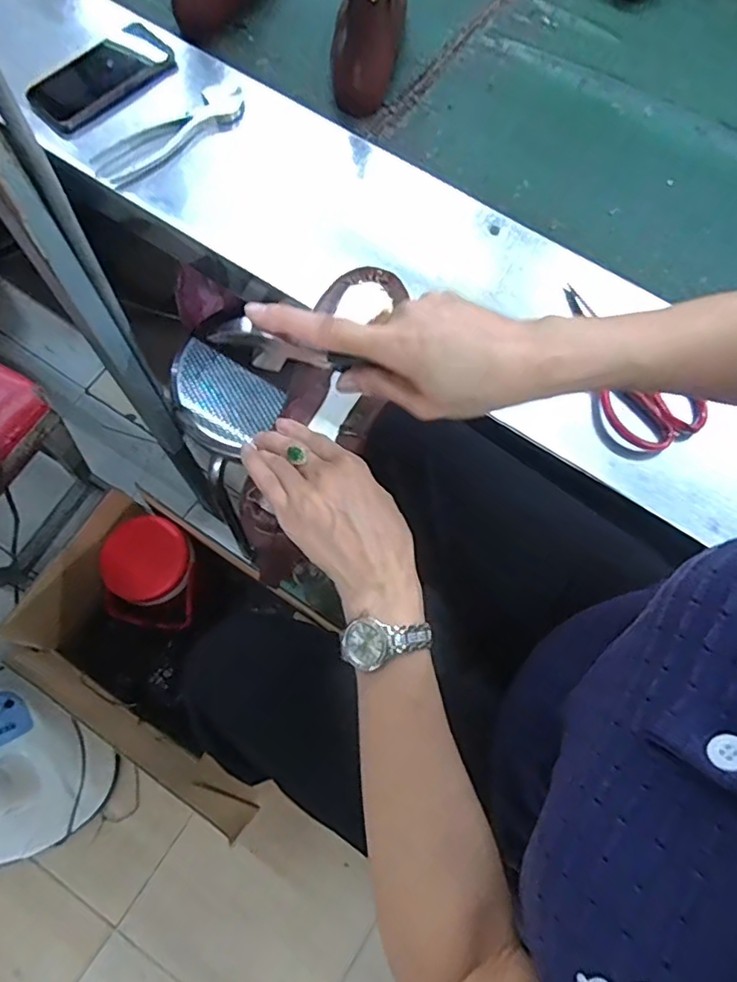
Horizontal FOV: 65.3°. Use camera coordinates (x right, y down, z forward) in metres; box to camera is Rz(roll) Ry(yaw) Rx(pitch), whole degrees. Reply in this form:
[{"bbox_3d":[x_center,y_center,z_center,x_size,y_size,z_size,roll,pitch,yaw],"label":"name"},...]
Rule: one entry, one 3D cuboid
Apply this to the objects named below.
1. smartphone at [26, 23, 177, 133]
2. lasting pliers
[{"bbox_3d":[-0.324,-0.502,0.696,0.167,0.016,0.094,-37,77,-14],"label":"smartphone"},{"bbox_3d":[-0.228,-0.411,0.663,0.189,0.014,0.061,-41,78,-15],"label":"lasting pliers"}]

